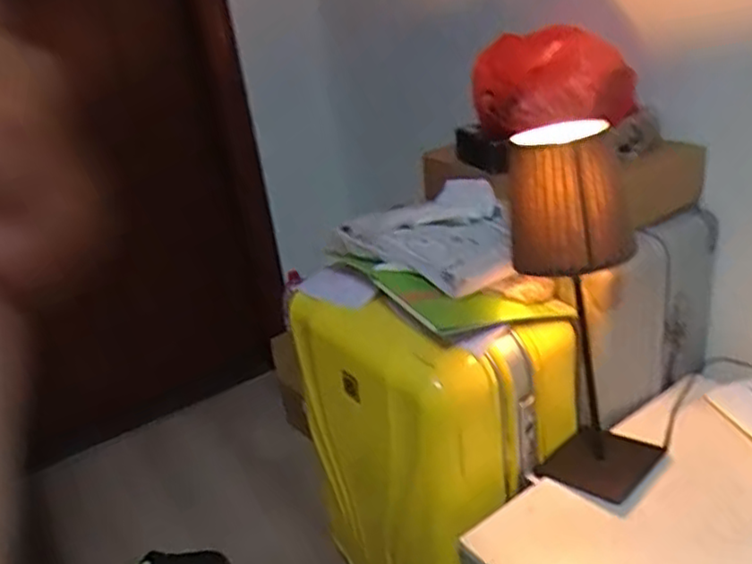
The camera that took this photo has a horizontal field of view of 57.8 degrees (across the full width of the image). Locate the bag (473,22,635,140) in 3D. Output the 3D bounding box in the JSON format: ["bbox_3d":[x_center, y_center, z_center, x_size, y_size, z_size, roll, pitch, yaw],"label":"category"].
[{"bbox_3d":[0.256,-0.292,0.994,0.226,0.137,0.099,9,30,29],"label":"bag"}]

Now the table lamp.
[{"bbox_3d":[0.262,0.042,0.847,0.173,0.444,0.140,3,27,19],"label":"table lamp"}]

